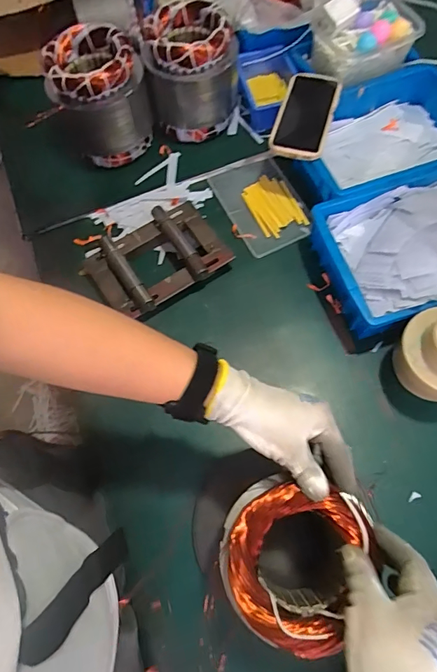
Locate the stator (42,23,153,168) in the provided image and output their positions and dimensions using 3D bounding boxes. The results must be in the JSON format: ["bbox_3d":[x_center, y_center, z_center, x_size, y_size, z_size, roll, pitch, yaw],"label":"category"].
[{"bbox_3d":[-0.188,-0.387,0.710,0.146,0.161,0.132,-12,68,-2],"label":"stator"}]

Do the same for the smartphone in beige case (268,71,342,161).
[{"bbox_3d":[0.134,-0.342,0.662,0.079,0.015,0.171,16,70,9],"label":"smartphone in beige case"}]

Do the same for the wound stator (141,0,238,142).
[{"bbox_3d":[-0.042,-0.432,0.723,0.146,0.167,0.126,-6,68,1],"label":"wound stator"}]

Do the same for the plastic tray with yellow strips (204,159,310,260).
[{"bbox_3d":[0.071,-0.218,0.719,0.120,0.018,0.174,-23,69,-6],"label":"plastic tray with yellow strips"}]

